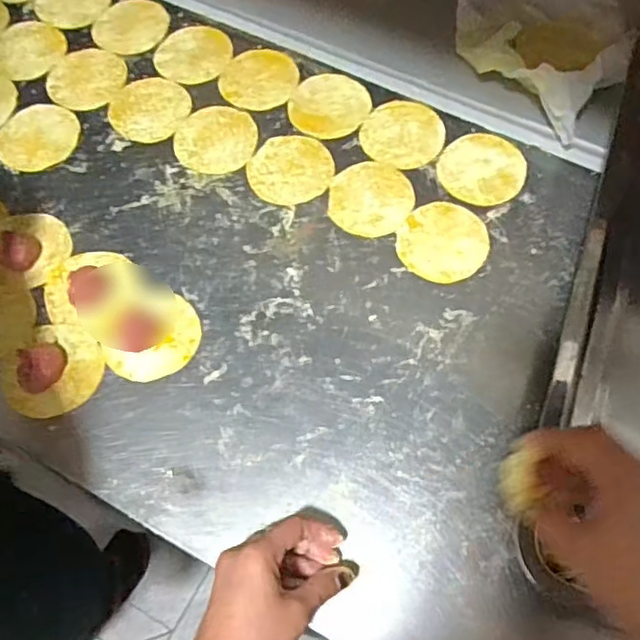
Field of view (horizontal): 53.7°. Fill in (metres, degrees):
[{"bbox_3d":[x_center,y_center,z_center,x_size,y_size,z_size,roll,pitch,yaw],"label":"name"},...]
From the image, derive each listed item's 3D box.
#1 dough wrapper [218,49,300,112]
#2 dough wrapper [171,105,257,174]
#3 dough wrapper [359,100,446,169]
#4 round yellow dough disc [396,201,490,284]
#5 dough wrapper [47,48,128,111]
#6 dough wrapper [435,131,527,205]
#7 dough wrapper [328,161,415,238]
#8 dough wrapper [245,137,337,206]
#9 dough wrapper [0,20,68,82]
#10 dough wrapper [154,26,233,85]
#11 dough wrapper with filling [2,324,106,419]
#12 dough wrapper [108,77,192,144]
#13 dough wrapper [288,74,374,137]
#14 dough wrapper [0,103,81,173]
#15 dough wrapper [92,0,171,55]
[{"bbox_3d":[-0.064,-0.256,0.670,0.077,0.004,0.082,0,65,0],"label":"dough wrapper"},{"bbox_3d":[-0.106,-0.185,0.639,0.080,0.004,0.083,0,65,0],"label":"dough wrapper"},{"bbox_3d":[0.084,-0.190,0.640,0.081,0.004,0.083,0,65,0],"label":"dough wrapper"},{"bbox_3d":[0.114,-0.074,0.589,0.082,0.004,0.085,-1,64,3],"label":"round yellow dough disc"},{"bbox_3d":[-0.248,-0.258,0.674,0.080,0.006,0.089,-4,65,-3],"label":"dough wrapper"},{"bbox_3d":[0.158,-0.149,0.620,0.081,0.004,0.083,-2,65,5],"label":"dough wrapper"},{"bbox_3d":[0.048,-0.118,0.607,0.078,0.004,0.083,0,65,0],"label":"dough wrapper"},{"bbox_3d":[-0.029,-0.150,0.624,0.082,0.004,0.078,0,65,0],"label":"dough wrapper"},{"bbox_3d":[-0.321,-0.296,0.689,0.084,0.005,0.084,0,65,0],"label":"dough wrapper"},{"bbox_3d":[-0.139,-0.291,0.691,0.082,0.004,0.085,0,65,0],"label":"dough wrapper"},{"bbox_3d":[-0.222,0.041,0.525,0.070,0.015,0.079,29,68,12],"label":"dough wrapper with filling"},{"bbox_3d":[-0.176,-0.219,0.655,0.080,0.004,0.081,0,65,0],"label":"dough wrapper"},{"bbox_3d":[0.009,-0.224,0.656,0.082,0.004,0.079,0,65,0],"label":"dough wrapper"},{"bbox_3d":[-0.285,-0.183,0.635,0.077,0.004,0.081,1,66,-3],"label":"dough wrapper"},{"bbox_3d":[-0.211,-0.329,0.708,0.081,0.005,0.081,0,65,0],"label":"dough wrapper"}]

